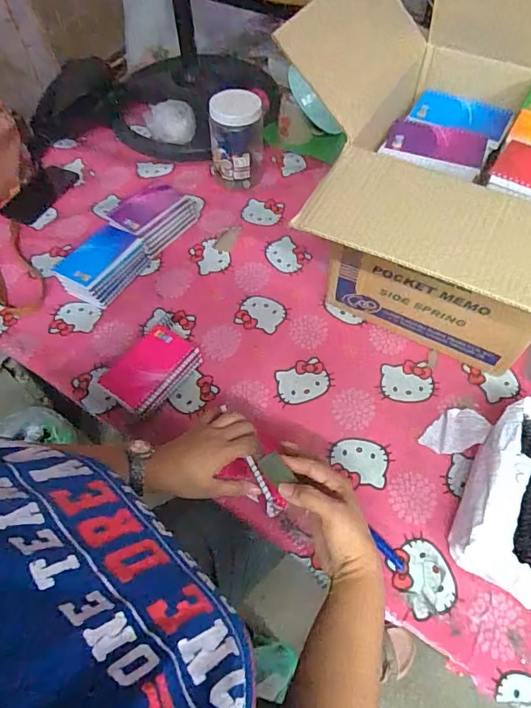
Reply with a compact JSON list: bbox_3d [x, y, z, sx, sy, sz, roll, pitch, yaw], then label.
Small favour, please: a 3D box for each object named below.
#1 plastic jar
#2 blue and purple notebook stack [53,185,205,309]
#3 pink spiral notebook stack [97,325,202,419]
[{"bbox_3d":[-0.058,-0.423,0.911,0.107,0.155,0.093,-3,58,0],"label":"plastic jar"},{"bbox_3d":[-0.244,-0.221,0.838,0.111,0.062,0.310,27,62,17],"label":"blue and purple notebook stack"},{"bbox_3d":[-0.175,0.025,0.699,0.098,0.034,0.132,33,64,20],"label":"pink spiral notebook stack"}]

